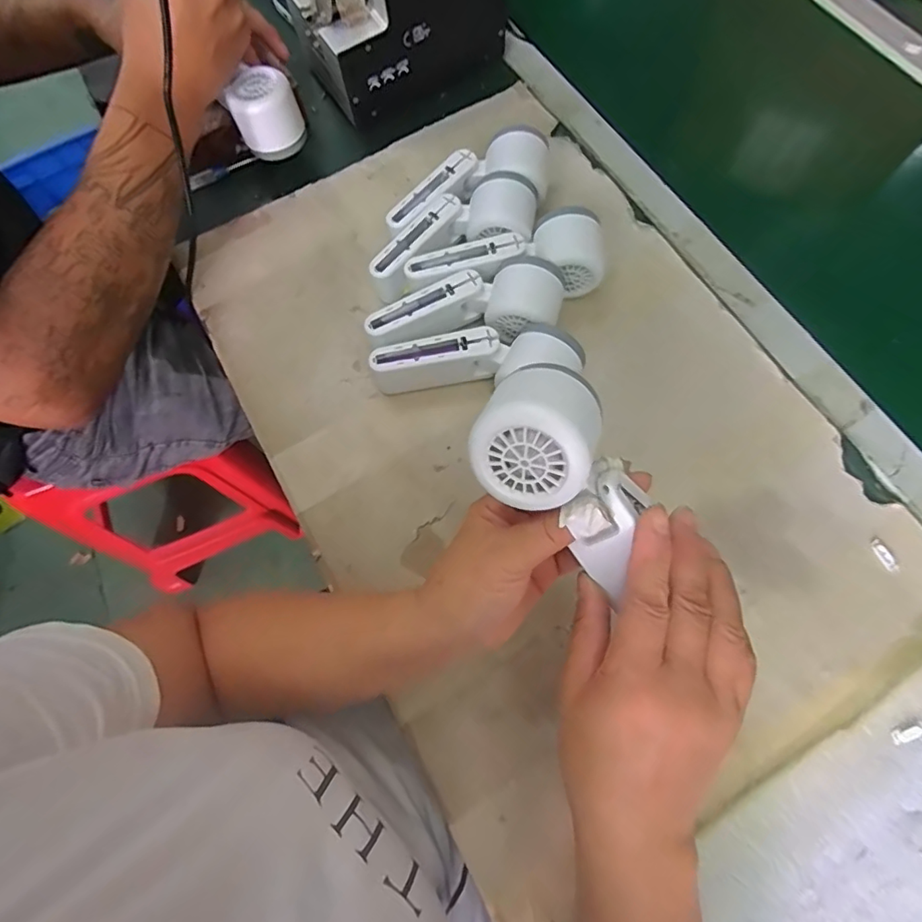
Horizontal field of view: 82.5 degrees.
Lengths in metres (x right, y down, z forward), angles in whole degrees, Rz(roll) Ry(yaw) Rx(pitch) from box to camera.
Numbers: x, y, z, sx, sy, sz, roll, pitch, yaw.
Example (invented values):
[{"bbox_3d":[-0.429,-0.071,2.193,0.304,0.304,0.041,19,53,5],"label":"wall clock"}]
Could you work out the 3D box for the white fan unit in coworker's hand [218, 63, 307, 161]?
[{"bbox_3d":[-0.180,-0.319,0.484,0.058,0.049,0.053,-1,70,1],"label":"white fan unit in coworker's hand"}]

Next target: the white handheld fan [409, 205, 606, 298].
[{"bbox_3d":[0.039,-0.171,0.450,0.171,0.052,0.059,-6,70,0],"label":"white handheld fan"}]

